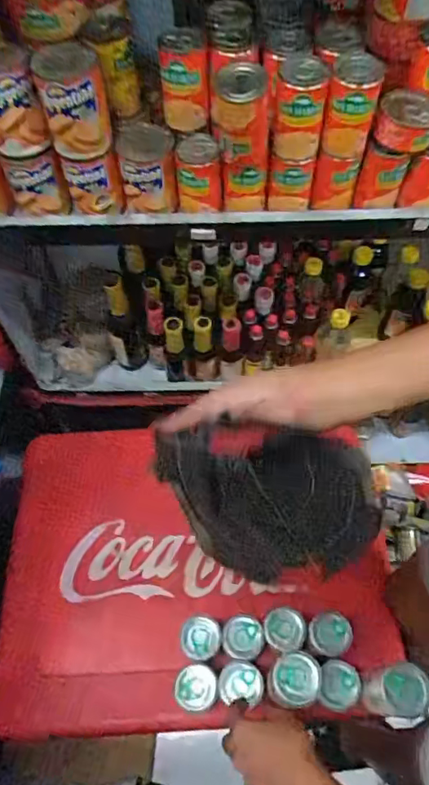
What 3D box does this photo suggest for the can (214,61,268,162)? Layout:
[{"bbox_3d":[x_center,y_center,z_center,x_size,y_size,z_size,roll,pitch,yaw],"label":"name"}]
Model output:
[{"bbox_3d":[0.029,-0.292,0.539,0.052,0.083,0.054,4,58,3],"label":"can"}]

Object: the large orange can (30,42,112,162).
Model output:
[{"bbox_3d":[-0.150,-0.312,0.546,0.064,0.095,0.077,-11,59,-6],"label":"large orange can"}]

